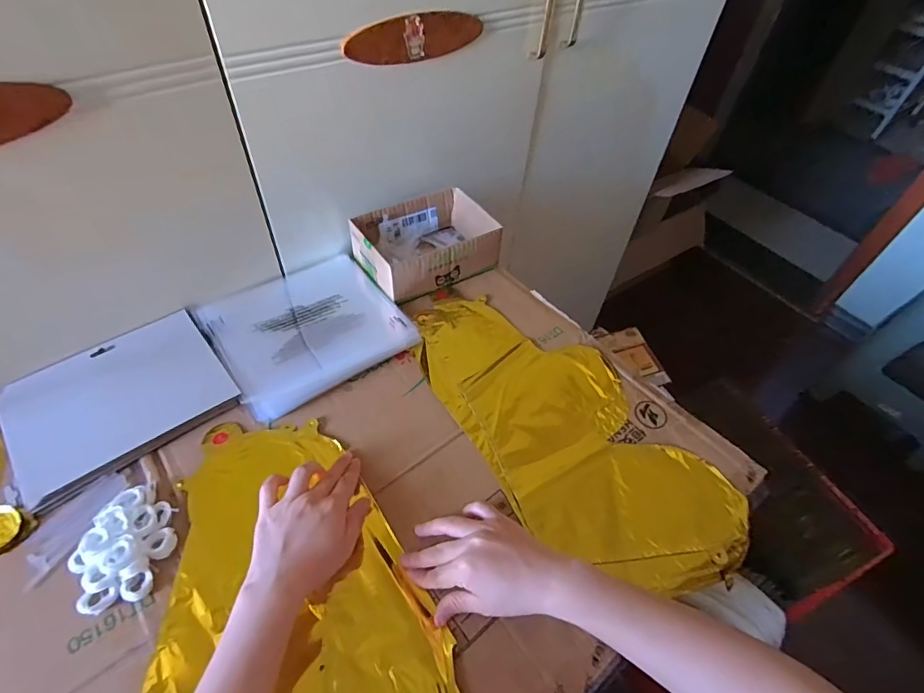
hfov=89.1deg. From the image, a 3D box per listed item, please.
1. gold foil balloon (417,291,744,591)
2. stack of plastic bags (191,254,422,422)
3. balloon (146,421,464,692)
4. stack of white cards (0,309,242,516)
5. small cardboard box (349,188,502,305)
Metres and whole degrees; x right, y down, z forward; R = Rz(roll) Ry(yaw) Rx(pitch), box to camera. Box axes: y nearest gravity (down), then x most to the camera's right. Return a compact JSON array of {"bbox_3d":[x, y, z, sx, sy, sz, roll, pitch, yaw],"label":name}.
[{"bbox_3d":[0.110,0.079,0.544,0.207,0.008,0.422,-26,57,-24],"label":"gold foil balloon"},{"bbox_3d":[-0.206,-0.039,0.612,0.218,0.017,0.231,-28,58,-26],"label":"stack of plastic bags"},{"bbox_3d":[-0.152,0.252,0.388,0.263,0.011,0.417,-32,60,-28],"label":"balloon"},{"bbox_3d":[-0.373,0.054,0.513,0.205,0.014,0.161,-32,59,-27],"label":"stack of white cards"},{"bbox_3d":[-0.054,-0.148,0.676,0.183,0.066,0.141,-24,56,-23],"label":"small cardboard box"}]

